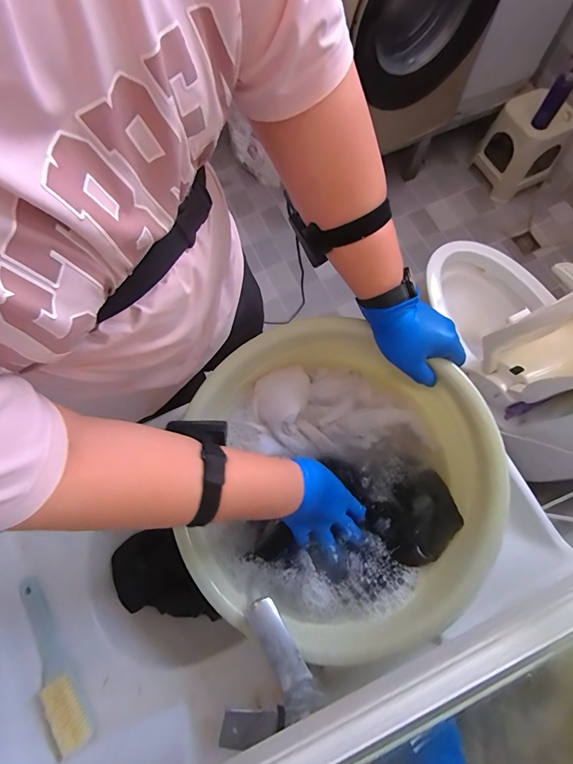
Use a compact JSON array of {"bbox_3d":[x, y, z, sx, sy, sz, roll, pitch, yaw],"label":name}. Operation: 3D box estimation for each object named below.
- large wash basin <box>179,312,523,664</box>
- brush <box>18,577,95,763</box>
[{"bbox_3d":[0.053,0.132,0.501,0.401,0.124,0.443,-40,75,-11],"label":"large wash basin"},{"bbox_3d":[-0.356,0.416,0.567,0.061,0.027,0.240,-32,73,-9],"label":"brush"}]

